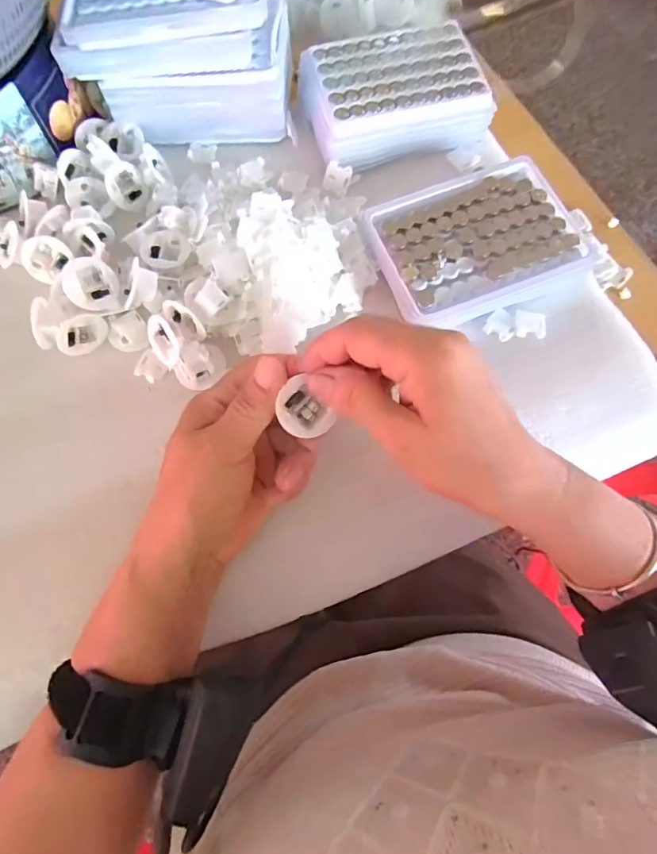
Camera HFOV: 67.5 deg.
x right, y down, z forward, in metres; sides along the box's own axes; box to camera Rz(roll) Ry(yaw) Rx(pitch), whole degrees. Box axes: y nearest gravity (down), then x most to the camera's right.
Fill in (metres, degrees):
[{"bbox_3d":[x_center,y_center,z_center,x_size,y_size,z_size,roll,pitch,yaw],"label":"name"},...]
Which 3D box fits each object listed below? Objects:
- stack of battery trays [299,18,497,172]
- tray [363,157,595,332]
[{"bbox_3d":[0.050,-0.256,0.377,0.130,0.034,0.094,-20,74,-6],"label":"stack of battery trays"},{"bbox_3d":[0.099,-0.129,0.336,0.130,0.016,0.103,-21,74,-6],"label":"tray"}]

